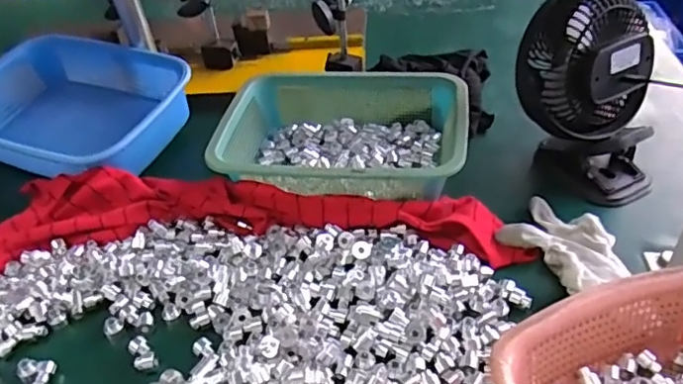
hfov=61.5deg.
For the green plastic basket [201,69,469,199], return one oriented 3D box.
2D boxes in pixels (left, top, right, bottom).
[{"bbox_3d":[0.003,-0.072,0.658,0.264,0.062,0.201,3,41,9],"label":"green plastic basket"}]

